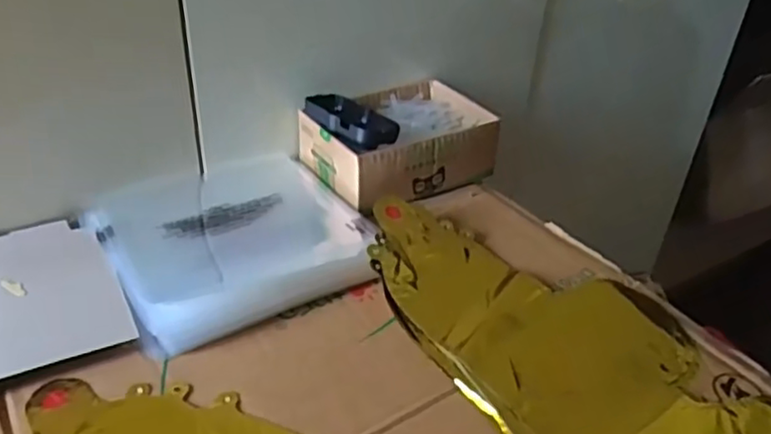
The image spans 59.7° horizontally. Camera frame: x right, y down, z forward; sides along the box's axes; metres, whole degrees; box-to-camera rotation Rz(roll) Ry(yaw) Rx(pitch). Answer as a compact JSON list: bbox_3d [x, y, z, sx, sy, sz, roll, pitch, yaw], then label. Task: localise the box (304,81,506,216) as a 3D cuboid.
[{"bbox_3d":[0.016,-0.088,0.727,0.190,0.077,0.142,-17,41,-28],"label":"box"}]

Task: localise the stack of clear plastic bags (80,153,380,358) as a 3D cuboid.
[{"bbox_3d":[-0.139,0.007,0.624,0.226,0.027,0.226,-18,41,-29],"label":"stack of clear plastic bags"}]

